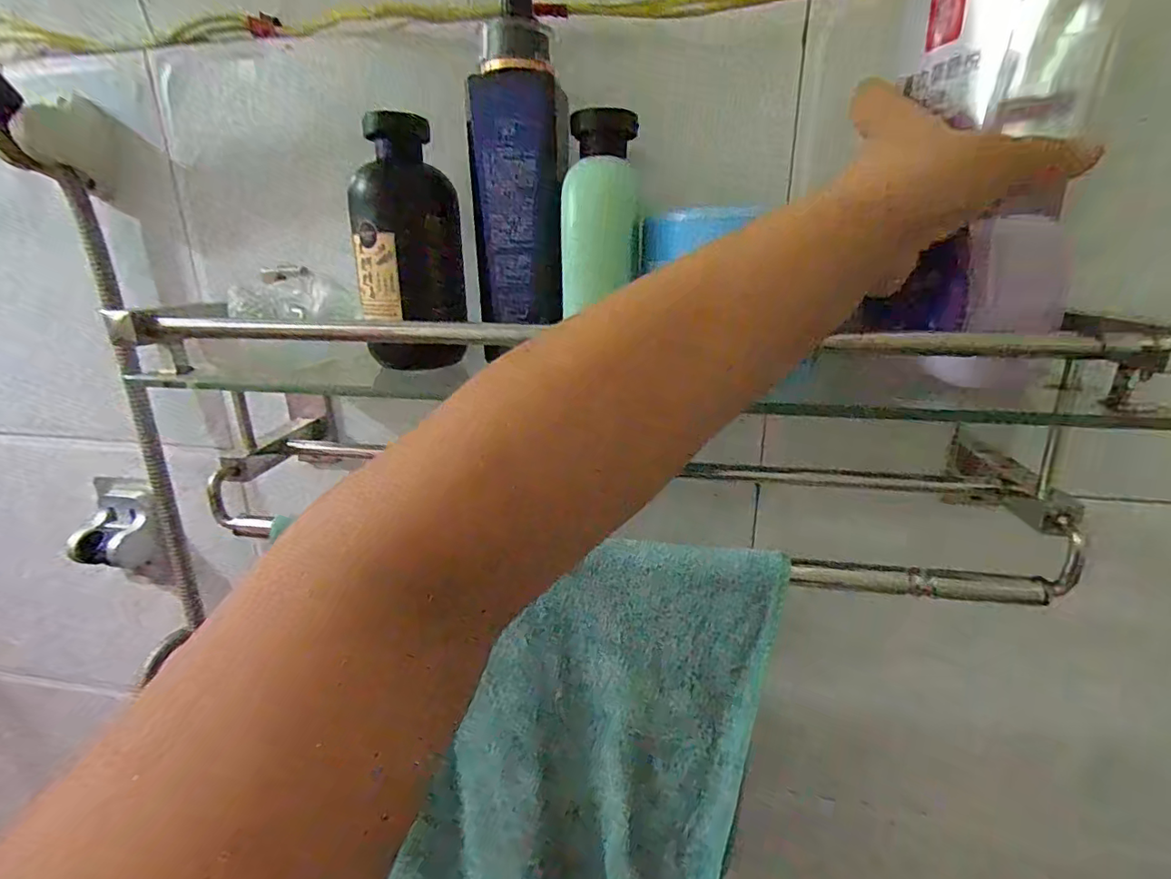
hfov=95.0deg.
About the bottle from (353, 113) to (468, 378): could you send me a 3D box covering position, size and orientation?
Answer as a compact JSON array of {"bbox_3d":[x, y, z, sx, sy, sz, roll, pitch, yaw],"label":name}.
[{"bbox_3d":[-0.111,-0.114,0.326,0.050,0.136,0.051,5,19,18],"label":"bottle"}]

